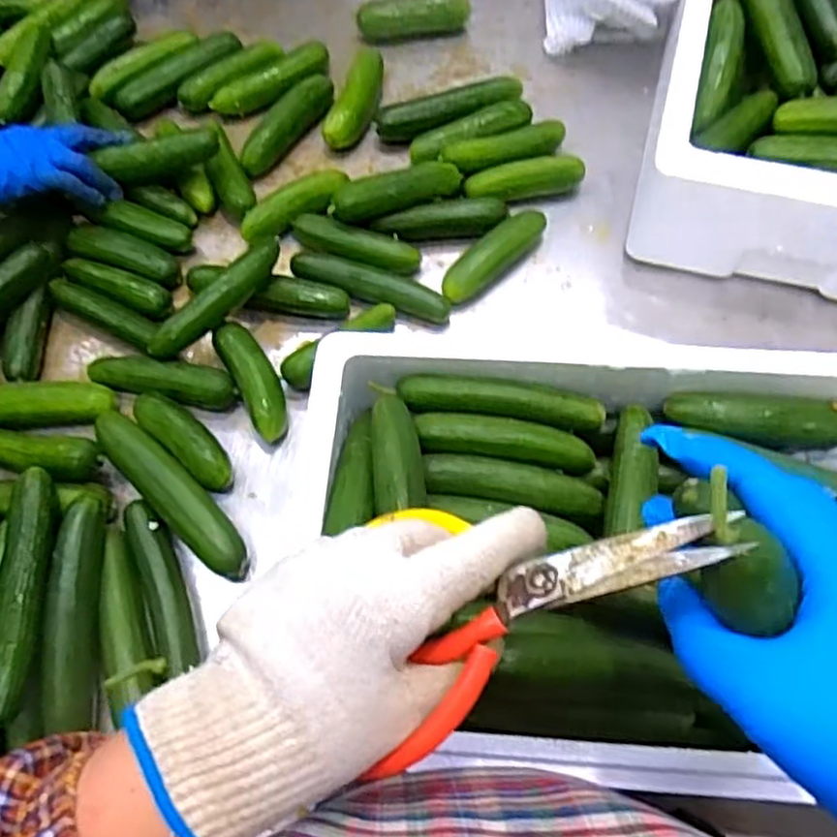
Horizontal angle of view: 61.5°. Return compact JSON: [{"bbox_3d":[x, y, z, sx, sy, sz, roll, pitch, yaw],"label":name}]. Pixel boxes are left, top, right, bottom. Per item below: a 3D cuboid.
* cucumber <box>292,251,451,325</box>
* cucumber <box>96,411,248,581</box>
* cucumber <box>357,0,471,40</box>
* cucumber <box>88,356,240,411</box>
[{"bbox_3d":[-0.043,-0.122,0.639,0.150,0.024,0.033,21,68,9],"label":"cucumber"},{"bbox_3d":[-0.197,0.057,0.561,0.035,0.033,0.173,-41,72,-16],"label":"cucumber"},{"bbox_3d":[-0.005,-0.443,0.773,0.123,0.036,0.034,-7,67,-2],"label":"cucumber"},{"bbox_3d":[-0.220,-0.032,0.603,0.127,0.027,0.036,7,67,3],"label":"cucumber"}]

